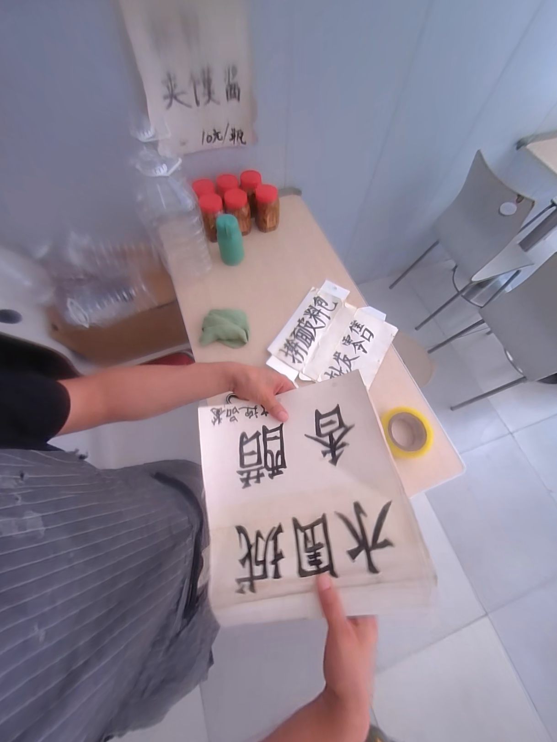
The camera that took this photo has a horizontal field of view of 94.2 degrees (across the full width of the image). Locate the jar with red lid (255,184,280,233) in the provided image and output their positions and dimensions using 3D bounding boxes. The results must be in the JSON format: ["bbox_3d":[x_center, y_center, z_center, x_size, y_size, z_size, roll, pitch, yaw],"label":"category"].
[{"bbox_3d":[-0.040,-0.543,0.873,0.082,0.124,0.071,-4,67,-3],"label":"jar with red lid"}]

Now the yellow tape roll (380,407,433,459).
[{"bbox_3d":[0.306,0.149,0.626,0.110,0.047,0.116,1,67,-1],"label":"yellow tape roll"}]

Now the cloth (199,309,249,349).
[{"bbox_3d":[-0.152,-0.120,0.736,0.135,0.041,0.094,0,67,-2],"label":"cloth"}]

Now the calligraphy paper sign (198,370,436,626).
[{"bbox_3d":[0.025,0.164,0.368,0.271,0.029,0.284,-15,62,9],"label":"calligraphy paper sign"}]

